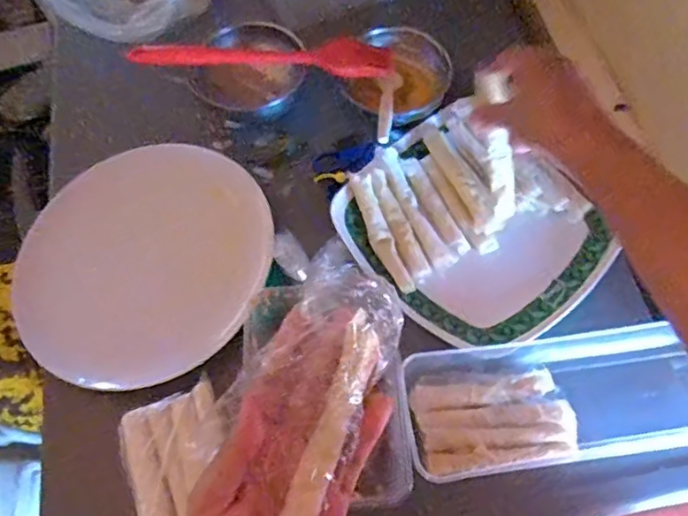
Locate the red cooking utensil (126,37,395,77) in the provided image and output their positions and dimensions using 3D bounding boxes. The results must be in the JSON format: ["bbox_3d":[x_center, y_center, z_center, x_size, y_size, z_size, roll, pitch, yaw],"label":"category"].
[{"bbox_3d":[-0.080,-0.202,0.619,0.255,0.022,0.036,4,63,3],"label":"red cooking utensil"}]

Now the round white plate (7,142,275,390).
[{"bbox_3d":[-0.181,0.000,0.562,0.225,0.018,0.227,0,63,0],"label":"round white plate"}]

